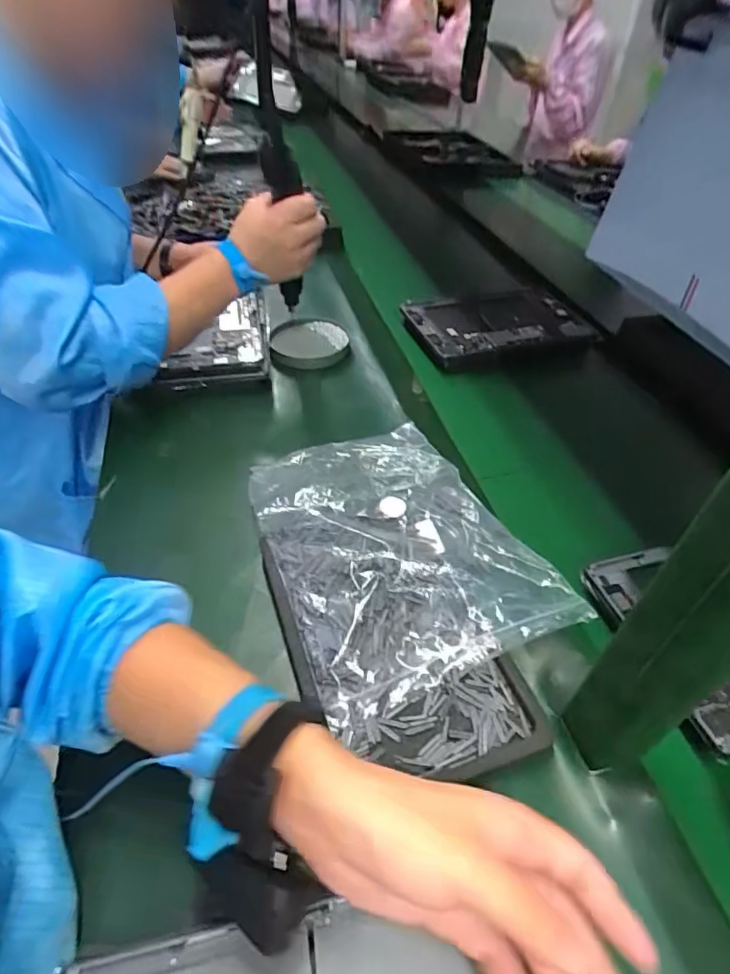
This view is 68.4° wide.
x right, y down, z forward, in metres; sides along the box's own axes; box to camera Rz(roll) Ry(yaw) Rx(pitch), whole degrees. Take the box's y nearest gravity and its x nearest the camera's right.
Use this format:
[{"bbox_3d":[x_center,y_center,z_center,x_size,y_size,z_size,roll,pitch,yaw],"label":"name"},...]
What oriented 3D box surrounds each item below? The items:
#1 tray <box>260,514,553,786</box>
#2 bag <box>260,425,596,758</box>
[{"bbox_3d":[0.017,0.104,0.421,0.153,0.035,0.241,-13,46,-15],"label":"tray"},{"bbox_3d":[0.021,0.043,0.481,0.214,0.031,0.275,-18,48,-20],"label":"bag"}]

